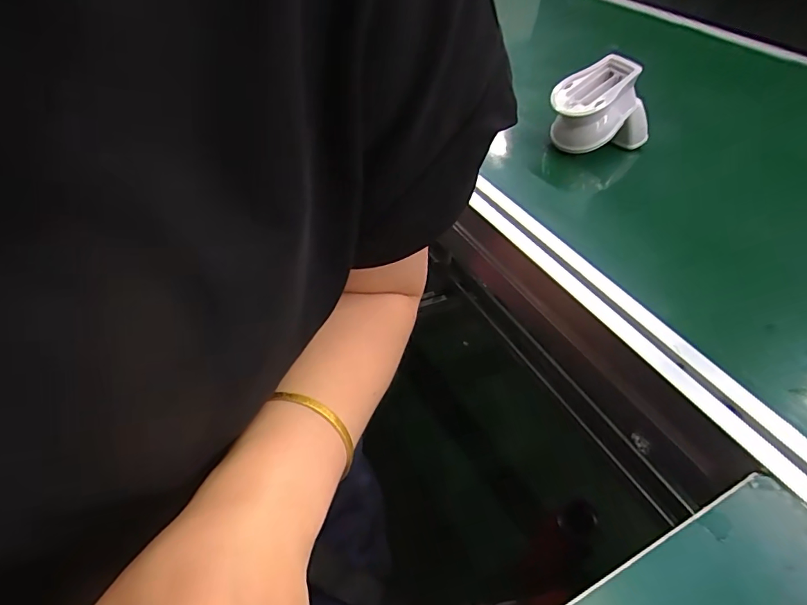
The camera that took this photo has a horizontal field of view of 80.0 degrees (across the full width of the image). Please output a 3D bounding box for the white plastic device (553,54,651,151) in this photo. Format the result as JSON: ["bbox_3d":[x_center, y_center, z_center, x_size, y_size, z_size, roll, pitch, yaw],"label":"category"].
[{"bbox_3d":[0.212,-0.209,0.514,0.084,0.086,0.076,-24,51,-28],"label":"white plastic device"}]

